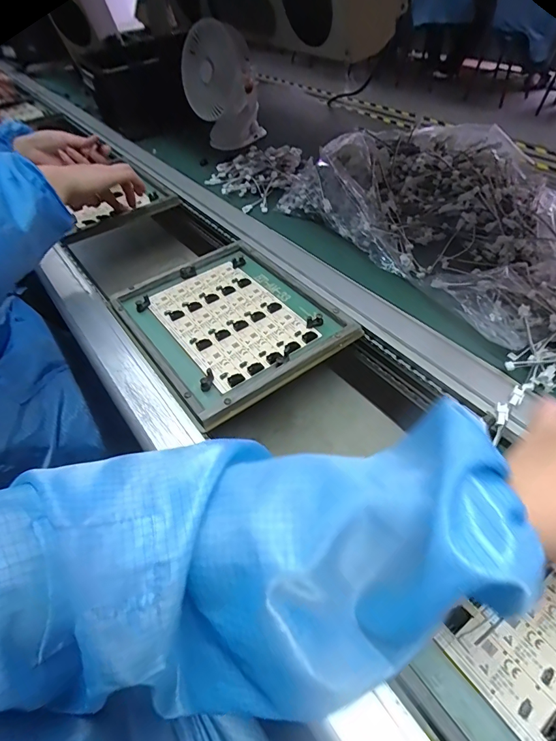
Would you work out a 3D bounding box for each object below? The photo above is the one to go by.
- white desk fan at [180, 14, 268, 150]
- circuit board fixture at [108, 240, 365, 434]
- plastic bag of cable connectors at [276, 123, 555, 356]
[{"bbox_3d":[-0.100,-0.523,0.764,0.146,0.197,0.110,-9,47,-4],"label":"white desk fan"},{"bbox_3d":[-0.058,-0.062,0.482,0.205,0.021,0.251,-30,52,-22],"label":"circuit board fixture"},{"bbox_3d":[0.231,-0.210,0.522,0.282,0.069,0.423,-29,52,-21],"label":"plastic bag of cable connectors"}]

